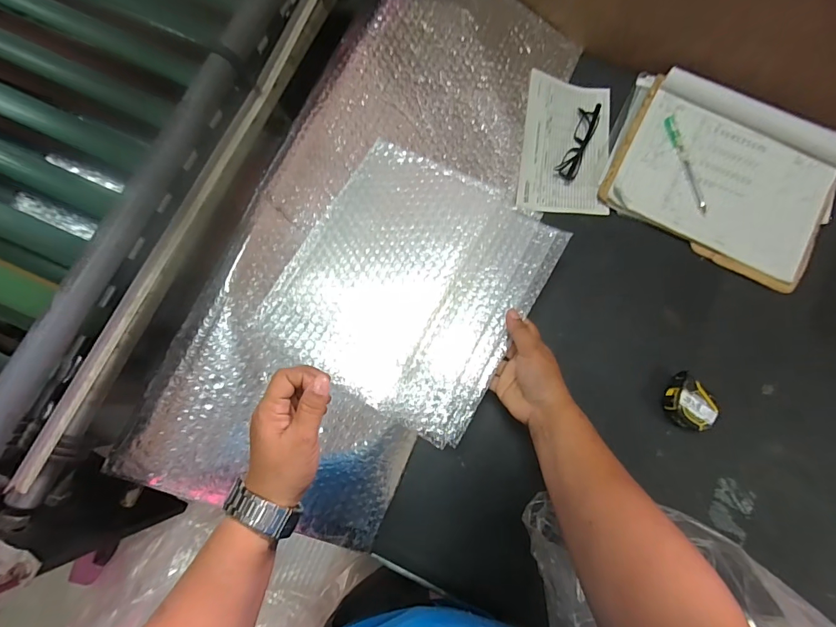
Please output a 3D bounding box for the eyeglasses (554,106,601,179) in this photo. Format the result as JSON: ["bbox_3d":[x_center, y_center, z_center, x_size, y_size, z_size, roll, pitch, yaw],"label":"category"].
[{"bbox_3d":[0.244,-0.263,0.601,0.033,0.019,0.128,22,80,7],"label":"eyeglasses"}]

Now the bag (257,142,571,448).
[{"bbox_3d":[-0.007,-0.038,0.483,0.272,0.032,0.295,29,84,8],"label":"bag"}]

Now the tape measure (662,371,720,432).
[{"bbox_3d":[0.353,0.117,0.517,0.059,0.036,0.064,0,78,2],"label":"tape measure"}]

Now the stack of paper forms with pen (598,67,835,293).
[{"bbox_3d":[0.441,-0.211,0.575,0.301,0.026,0.266,24,83,7],"label":"stack of paper forms with pen"}]

